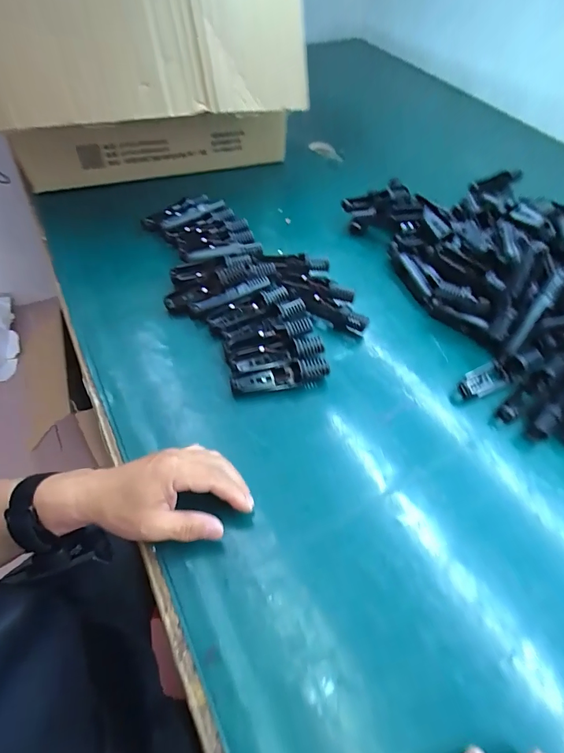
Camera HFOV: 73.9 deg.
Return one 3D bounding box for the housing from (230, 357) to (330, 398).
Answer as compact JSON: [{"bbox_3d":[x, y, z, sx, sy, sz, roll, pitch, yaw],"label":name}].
[{"bbox_3d":[-0.002,-0.001,0.465,0.120,0.022,0.029,-10,56,-10],"label":"housing"}]

